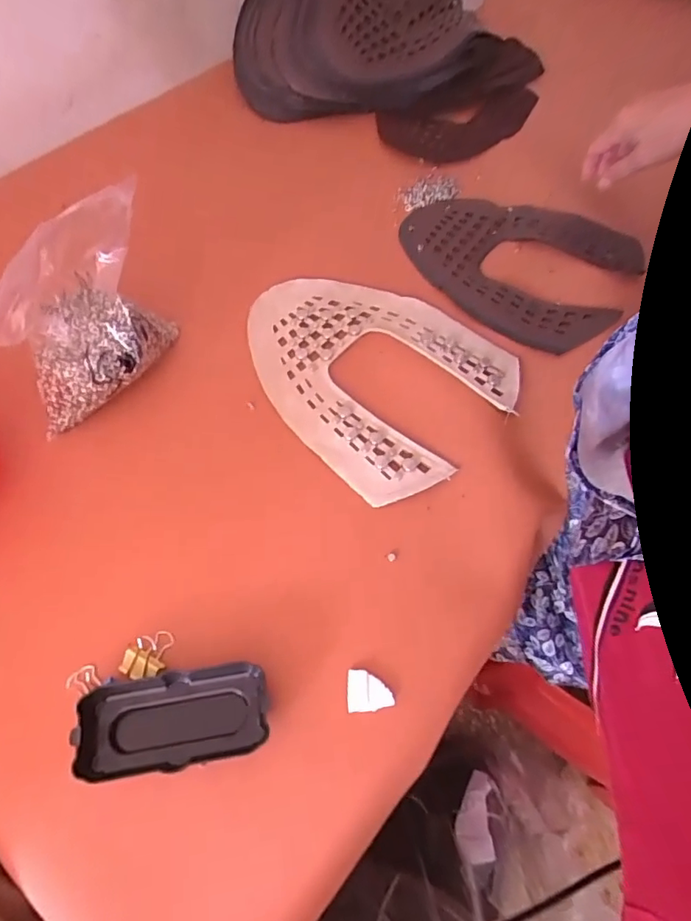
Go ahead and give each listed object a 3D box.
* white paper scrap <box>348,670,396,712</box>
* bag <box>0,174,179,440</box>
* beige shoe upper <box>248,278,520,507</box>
[{"bbox_3d":[0.016,0.148,0.339,0.028,0.004,0.025,-3,61,-4],"label":"white paper scrap"},{"bbox_3d":[-0.197,-0.110,0.404,0.078,0.142,0.136,8,61,2],"label":"bag"},{"bbox_3d":[0.017,-0.085,0.469,0.237,0.012,0.187,38,67,18],"label":"beige shoe upper"}]

